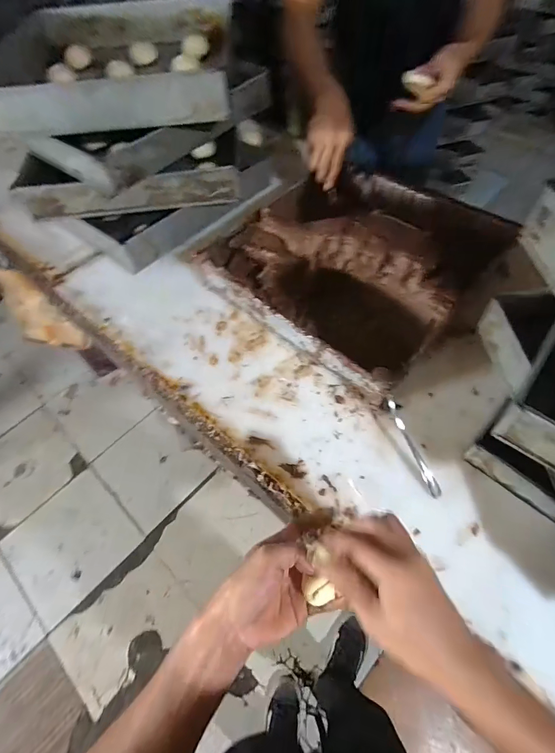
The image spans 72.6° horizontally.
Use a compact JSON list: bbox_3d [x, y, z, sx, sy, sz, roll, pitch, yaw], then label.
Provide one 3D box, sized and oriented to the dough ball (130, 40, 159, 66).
[{"bbox_3d":[-0.275,-0.667,0.778,0.056,0.030,0.042,-14,59,-4],"label":"dough ball"}]

